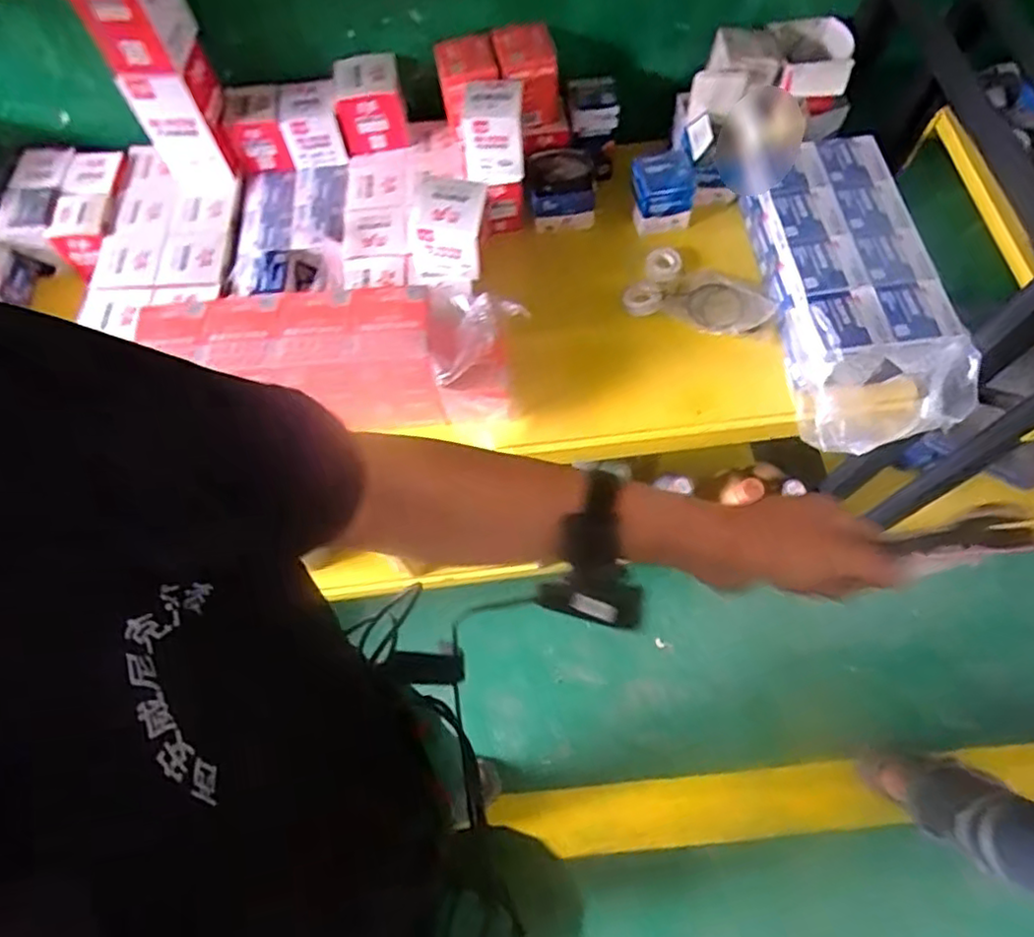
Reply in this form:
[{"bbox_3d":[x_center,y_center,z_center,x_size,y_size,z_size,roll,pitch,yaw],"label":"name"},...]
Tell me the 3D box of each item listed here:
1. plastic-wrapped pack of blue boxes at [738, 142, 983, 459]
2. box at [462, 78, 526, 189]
[{"bbox_3d":[0.415,-0.228,0.823,0.177,0.095,0.402,-5,65,0],"label":"plastic-wrapped pack of blue boxes"},{"bbox_3d":[-0.032,-0.439,0.866,0.078,0.115,0.079,-4,65,0],"label":"box"}]

